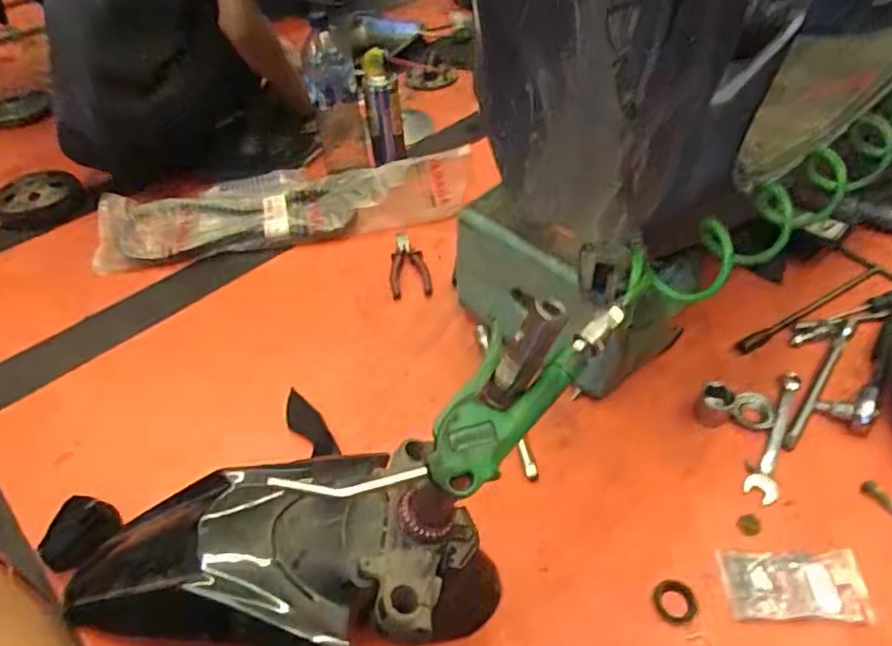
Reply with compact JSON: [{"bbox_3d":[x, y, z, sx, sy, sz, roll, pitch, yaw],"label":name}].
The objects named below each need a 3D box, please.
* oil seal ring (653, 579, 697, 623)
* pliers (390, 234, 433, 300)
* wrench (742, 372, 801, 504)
[{"bbox_3d":[0.223,0.270,0.597,0.039,0.004,0.041,-2,44,2],"label":"oil seal ring"},{"bbox_3d":[-0.061,-0.101,1.001,0.062,0.022,0.147,-7,44,-3],"label":"pliers"},{"bbox_3d":[0.394,0.133,0.730,0.032,0.010,0.198,21,50,24],"label":"wrench"}]

